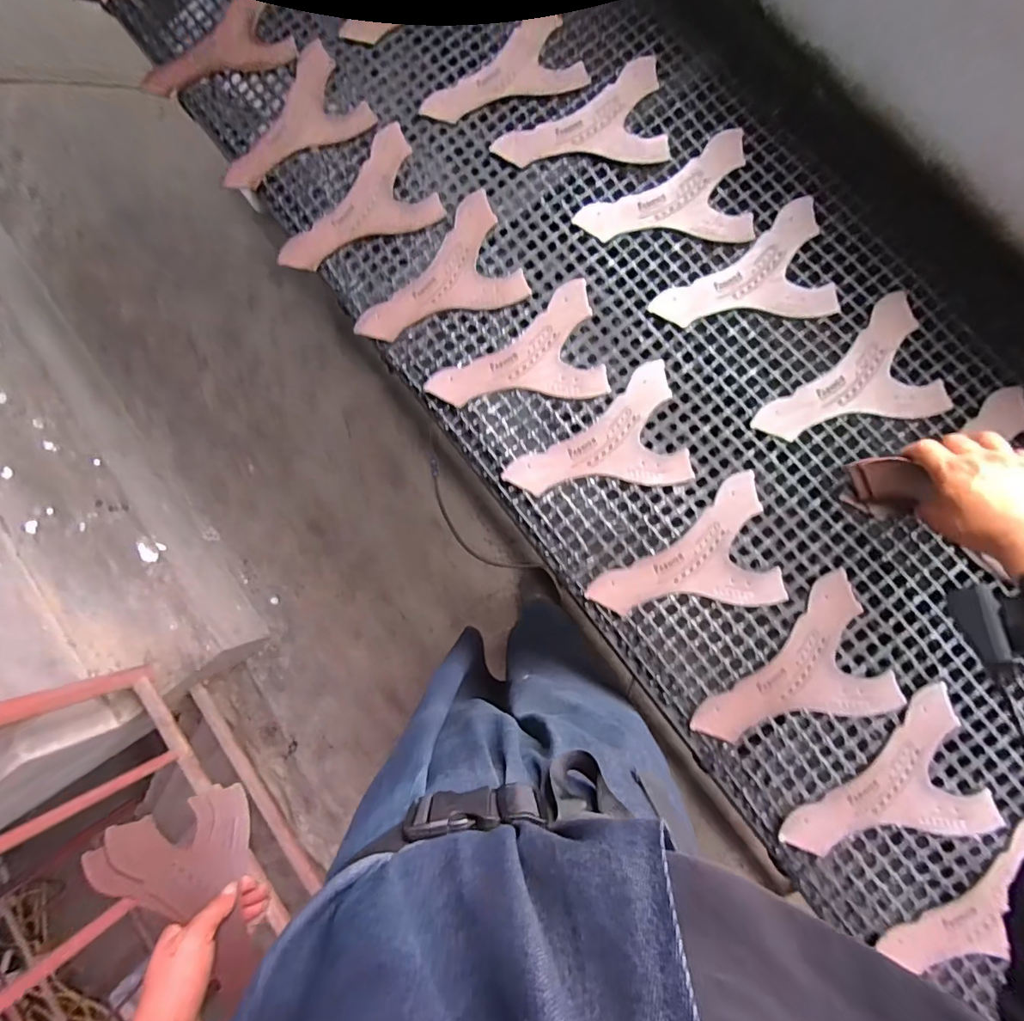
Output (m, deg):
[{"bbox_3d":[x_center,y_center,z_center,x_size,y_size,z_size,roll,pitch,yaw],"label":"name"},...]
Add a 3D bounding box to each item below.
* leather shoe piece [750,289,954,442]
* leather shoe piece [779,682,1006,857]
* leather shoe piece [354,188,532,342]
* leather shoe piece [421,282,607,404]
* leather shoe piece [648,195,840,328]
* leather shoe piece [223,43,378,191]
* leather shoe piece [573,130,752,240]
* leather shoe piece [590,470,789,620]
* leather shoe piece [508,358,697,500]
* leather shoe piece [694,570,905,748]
[{"bbox_3d":[0.369,-0.145,0.563,0.200,0.005,0.135,-20,84,6],"label":"leather shoe piece"},{"bbox_3d":[0.400,0.300,0.512,0.218,0.007,0.127,-43,82,0],"label":"leather shoe piece"},{"bbox_3d":[-0.097,-0.282,0.600,0.200,0.016,0.136,-25,83,3],"label":"leather shoe piece"},{"bbox_3d":[0.001,-0.186,0.592,0.202,0.006,0.136,-12,82,0],"label":"leather shoe piece"},{"bbox_3d":[0.265,-0.276,0.587,0.199,0.005,0.133,-12,86,5],"label":"leather shoe piece"},{"bbox_3d":[-0.288,-0.491,0.627,0.193,0.015,0.133,-35,83,2],"label":"leather shoe piece"},{"bbox_3d":[0.180,-0.379,0.603,0.201,0.009,0.131,-6,84,5],"label":"leather shoe piece"},{"bbox_3d":[0.185,0.048,0.555,0.200,0.006,0.138,-12,82,4],"label":"leather shoe piece"},{"bbox_3d":[0.092,-0.083,0.576,0.200,0.007,0.137,-12,81,2],"label":"leather shoe piece"},{"bbox_3d":[0.284,0.168,0.530,0.202,0.005,0.141,-22,81,6],"label":"leather shoe piece"}]

